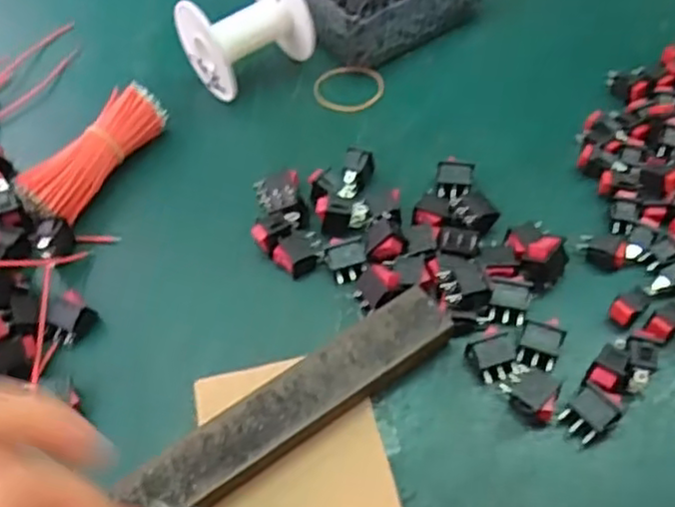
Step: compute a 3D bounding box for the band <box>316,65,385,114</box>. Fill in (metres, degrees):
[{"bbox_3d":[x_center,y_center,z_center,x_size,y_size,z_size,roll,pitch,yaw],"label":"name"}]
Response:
[{"bbox_3d":[0.008,-0.111,0.455,0.047,0.007,0.038,-2,55,2],"label":"band"}]

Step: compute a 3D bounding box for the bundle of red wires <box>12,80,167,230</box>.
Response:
[{"bbox_3d":[-0.146,-0.059,0.412,0.030,0.032,0.099,24,60,19],"label":"bundle of red wires"}]

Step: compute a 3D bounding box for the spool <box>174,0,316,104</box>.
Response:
[{"bbox_3d":[-0.058,-0.143,0.446,0.077,0.060,0.060,-37,60,-20],"label":"spool"}]

